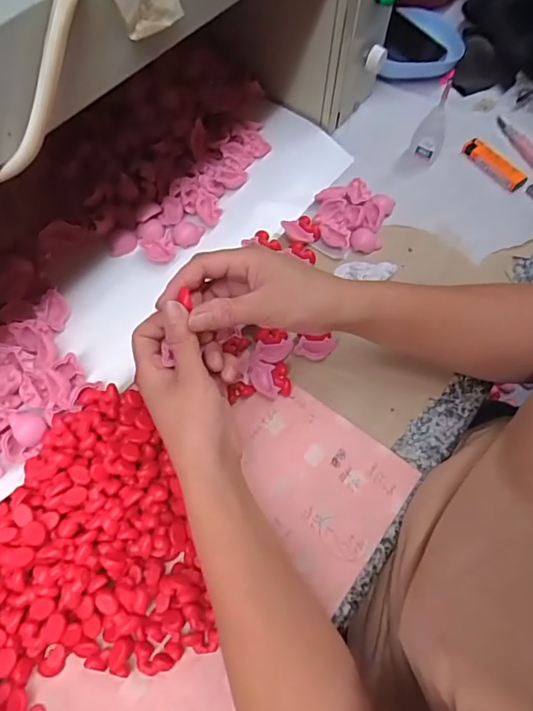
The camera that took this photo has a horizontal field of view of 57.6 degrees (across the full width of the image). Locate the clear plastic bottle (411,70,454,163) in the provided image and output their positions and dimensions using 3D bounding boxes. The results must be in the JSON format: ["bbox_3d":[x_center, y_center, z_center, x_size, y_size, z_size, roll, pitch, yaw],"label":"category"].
[{"bbox_3d":[0.184,-0.255,0.532,0.033,0.103,0.026,22,66,8],"label":"clear plastic bottle"}]

